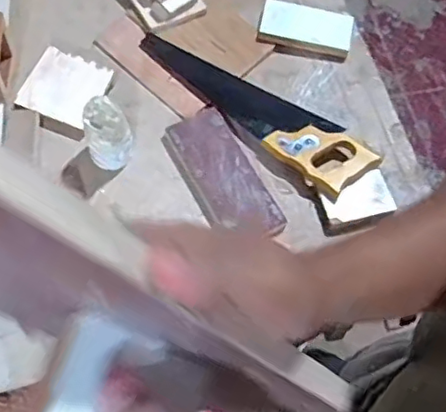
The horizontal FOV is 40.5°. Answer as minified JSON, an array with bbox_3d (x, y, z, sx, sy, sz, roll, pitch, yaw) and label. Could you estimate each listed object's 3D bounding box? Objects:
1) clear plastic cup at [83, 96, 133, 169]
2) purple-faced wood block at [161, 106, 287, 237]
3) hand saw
[{"bbox_3d":[-0.161,-0.101,0.851,0.060,0.091,0.064,0,64,-1],"label":"clear plastic cup"},{"bbox_3d":[-0.002,-0.042,0.871,0.093,0.019,0.214,-26,67,-13],"label":"purple-faced wood block"},{"bbox_3d":[0.043,-0.158,0.915,0.397,0.035,0.099,38,69,16],"label":"hand saw"}]

